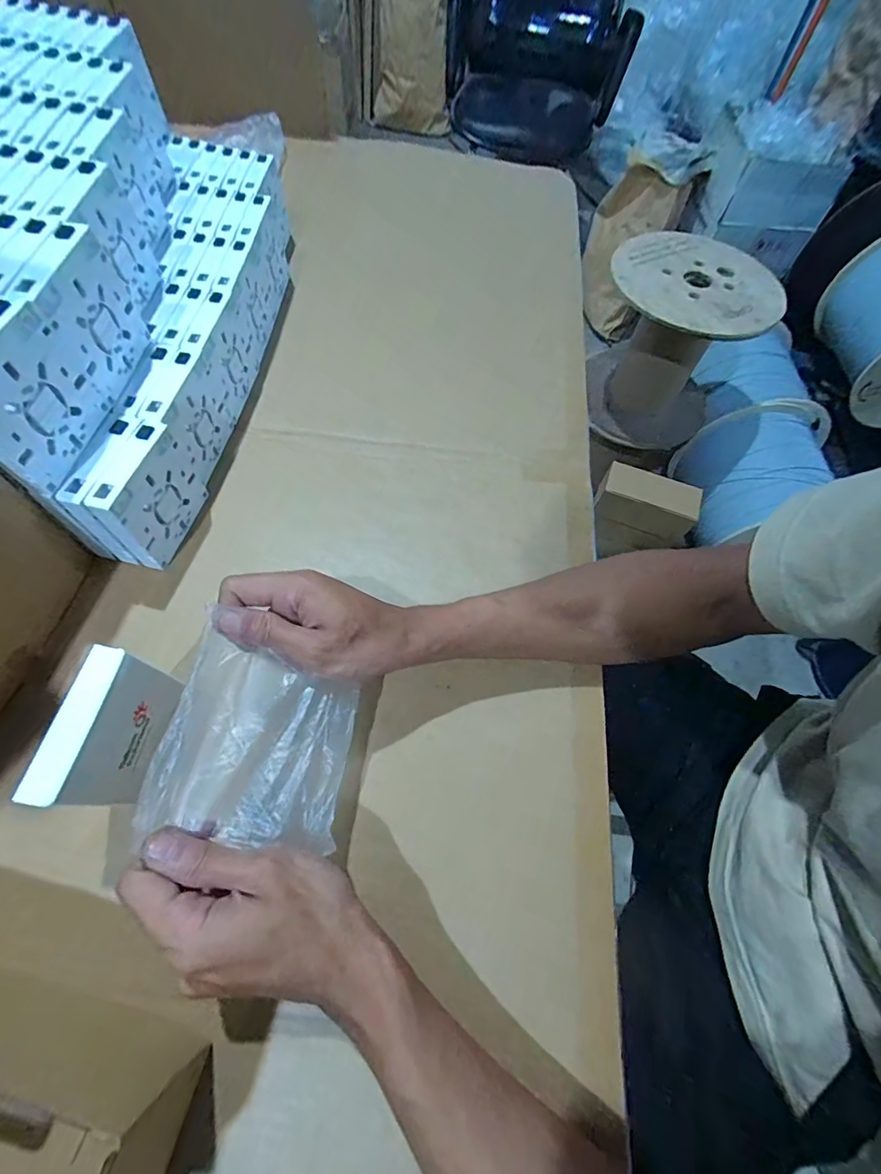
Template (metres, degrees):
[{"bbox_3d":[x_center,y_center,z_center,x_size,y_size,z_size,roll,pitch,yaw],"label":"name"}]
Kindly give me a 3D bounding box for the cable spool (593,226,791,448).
[{"bbox_3d":[0.507,-0.529,1.072,0.325,0.365,0.308,16,63,4],"label":"cable spool"}]

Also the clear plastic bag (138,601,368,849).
[{"bbox_3d":[-0.106,0.093,0.279,0.102,0.020,0.100,19,68,-19],"label":"clear plastic bag"}]

